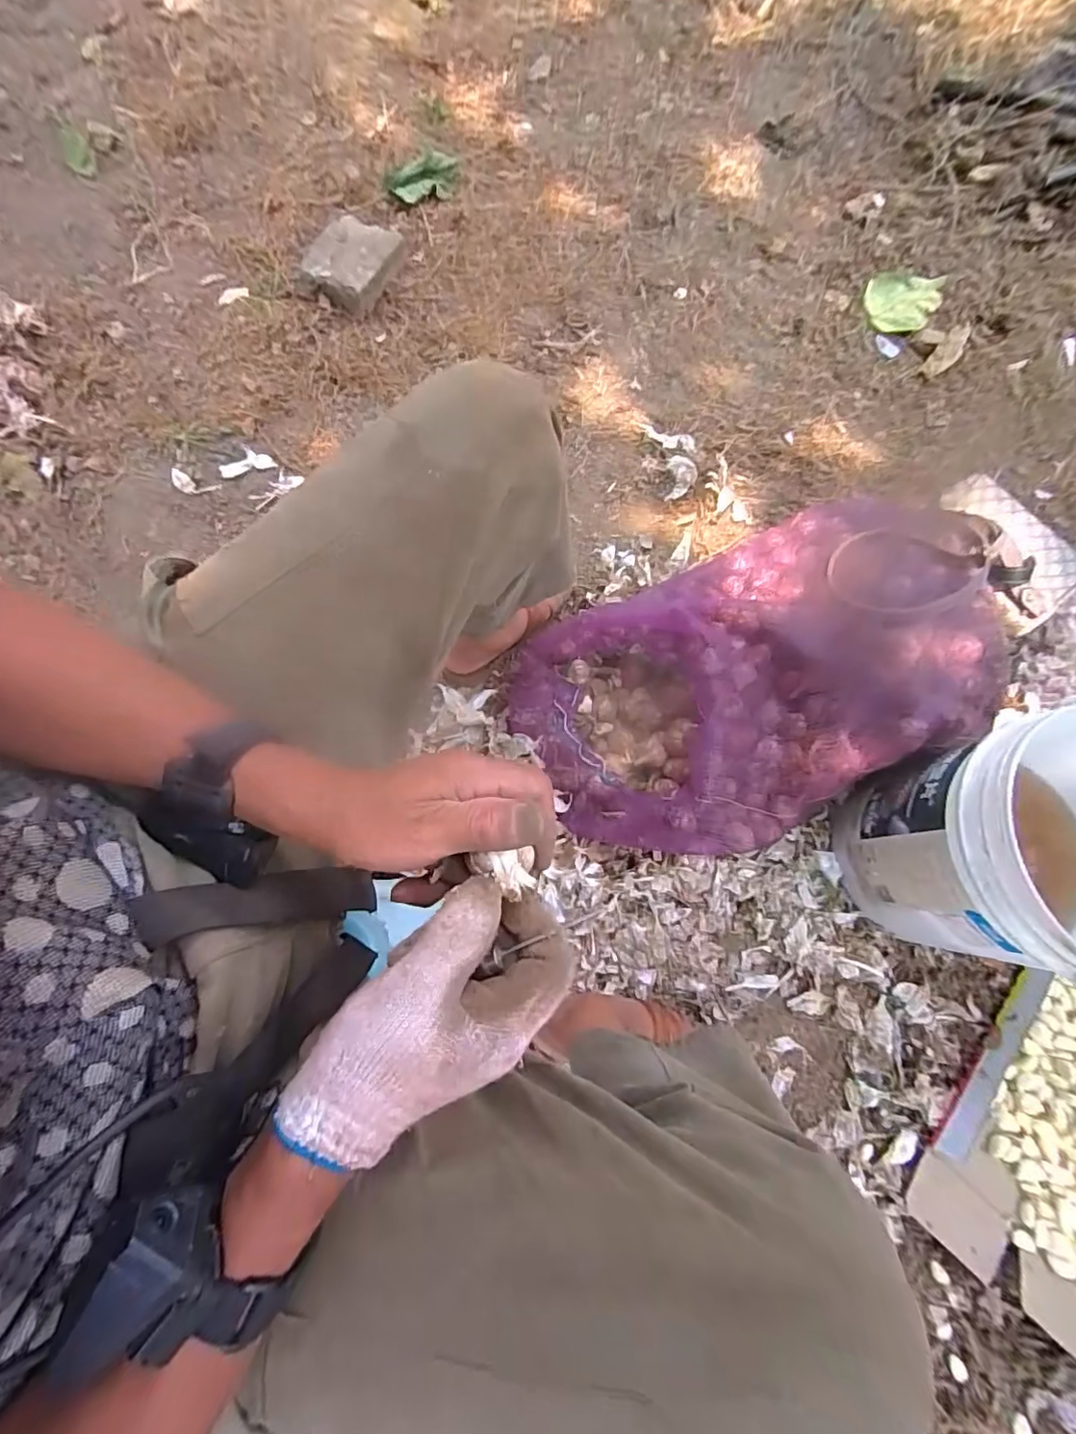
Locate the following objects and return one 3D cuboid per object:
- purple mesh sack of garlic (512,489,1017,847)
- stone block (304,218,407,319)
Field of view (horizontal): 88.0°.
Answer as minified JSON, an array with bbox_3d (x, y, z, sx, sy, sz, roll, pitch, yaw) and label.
[{"bbox_3d":[0.285,-0.048,0.750,0.566,0.201,0.384,-20,77,-7],"label":"purple mesh sack of garlic"},{"bbox_3d":[-0.322,-0.796,0.977,0.133,0.058,0.163,29,77,5],"label":"stone block"}]

